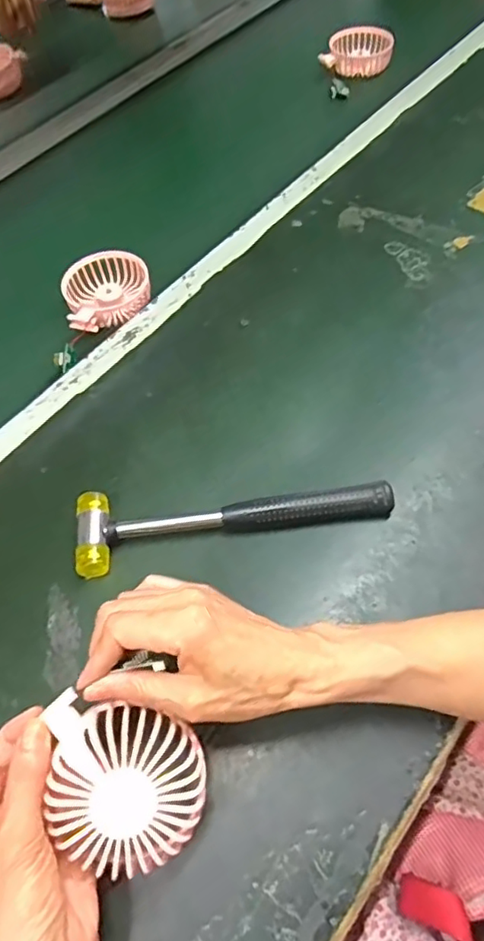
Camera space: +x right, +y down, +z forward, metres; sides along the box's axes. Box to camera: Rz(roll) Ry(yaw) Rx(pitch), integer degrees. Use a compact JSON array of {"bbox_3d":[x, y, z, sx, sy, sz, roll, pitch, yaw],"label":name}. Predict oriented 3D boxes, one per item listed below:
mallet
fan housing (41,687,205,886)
[{"bbox_3d":[-0.007,0.028,0.465,0.237,0.026,0.060,-12,58,-3],"label":"mallet"},{"bbox_3d":[-0.065,0.172,0.327,0.084,0.026,0.088,-4,78,-14],"label":"fan housing"}]

